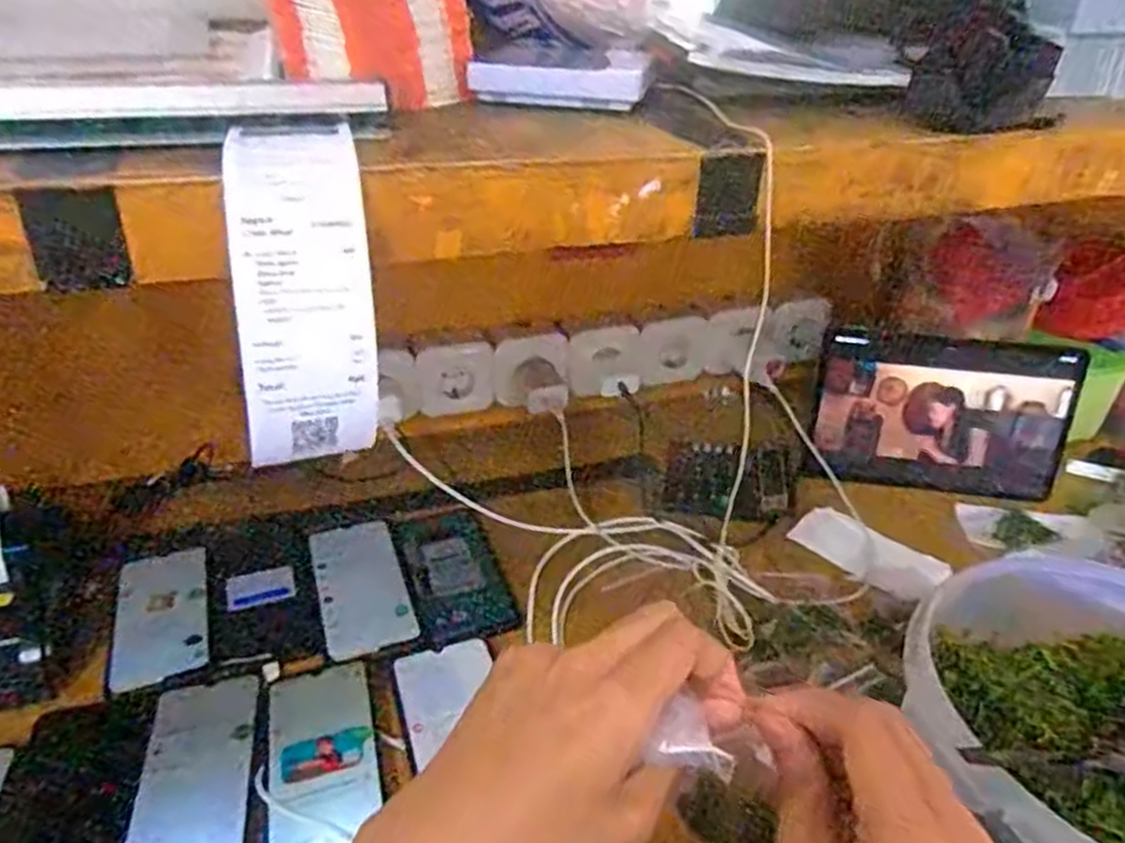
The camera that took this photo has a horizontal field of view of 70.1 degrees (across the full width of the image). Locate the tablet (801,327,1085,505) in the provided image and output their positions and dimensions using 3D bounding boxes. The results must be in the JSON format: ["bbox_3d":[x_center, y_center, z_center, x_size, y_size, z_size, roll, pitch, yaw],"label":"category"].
[{"bbox_3d":[0.383,-0.008,0.811,0.243,0.156,0.014,7,14,7],"label":"tablet"}]

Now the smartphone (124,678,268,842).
[{"bbox_3d":[-0.236,0.230,0.522,0.073,0.006,0.162,-6,32,-12],"label":"smartphone"}]

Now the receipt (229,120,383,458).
[{"bbox_3d":[-0.115,-0.061,0.369,0.057,0.155,0.067,-2,5,-6],"label":"receipt"}]

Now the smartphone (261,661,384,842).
[{"bbox_3d":[-0.158,0.226,0.528,0.069,0.006,0.164,-6,32,-13],"label":"smartphone"}]

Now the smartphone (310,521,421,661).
[{"bbox_3d":[-0.173,0.136,0.686,0.071,0.011,0.172,-10,33,-18],"label":"smartphone"}]

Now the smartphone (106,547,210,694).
[{"bbox_3d":[-0.321,0.152,0.643,0.067,0.011,0.138,-2,37,-24],"label":"smartphone"}]

